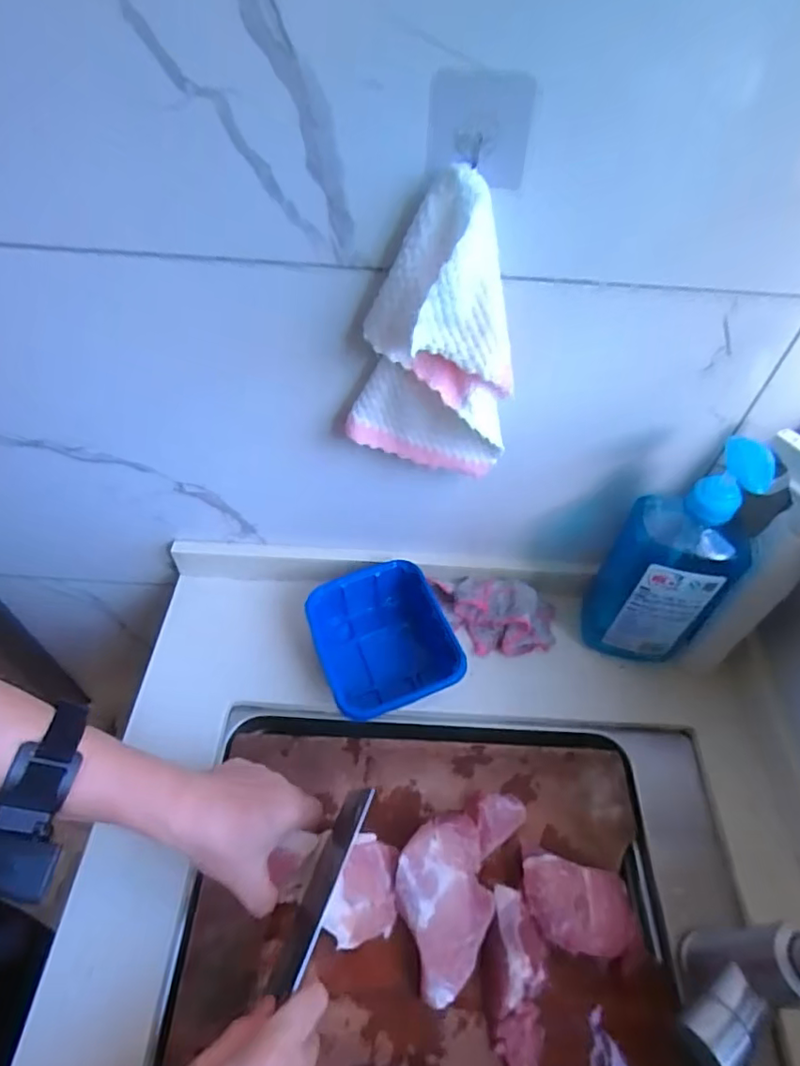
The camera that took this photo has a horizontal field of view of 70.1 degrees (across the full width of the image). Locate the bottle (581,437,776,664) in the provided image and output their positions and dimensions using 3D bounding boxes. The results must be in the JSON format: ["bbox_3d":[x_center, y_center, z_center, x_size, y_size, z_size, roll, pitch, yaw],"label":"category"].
[{"bbox_3d":[0.243,0.031,0.509,0.098,0.252,0.070,26,56,15],"label":"bottle"}]

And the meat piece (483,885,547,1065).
[{"bbox_3d":[0.086,0.335,0.429,0.044,0.031,0.110,10,53,4],"label":"meat piece"}]

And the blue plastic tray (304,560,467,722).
[{"bbox_3d":[-0.017,0.111,0.568,0.121,0.075,0.146,-16,56,-15],"label":"blue plastic tray"}]

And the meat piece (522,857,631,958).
[{"bbox_3d":[0.140,0.301,0.459,0.082,0.031,0.059,12,53,5],"label":"meat piece"}]

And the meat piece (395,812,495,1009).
[{"bbox_3d":[0.035,0.295,0.457,0.070,0.033,0.120,-4,54,-7],"label":"meat piece"}]

